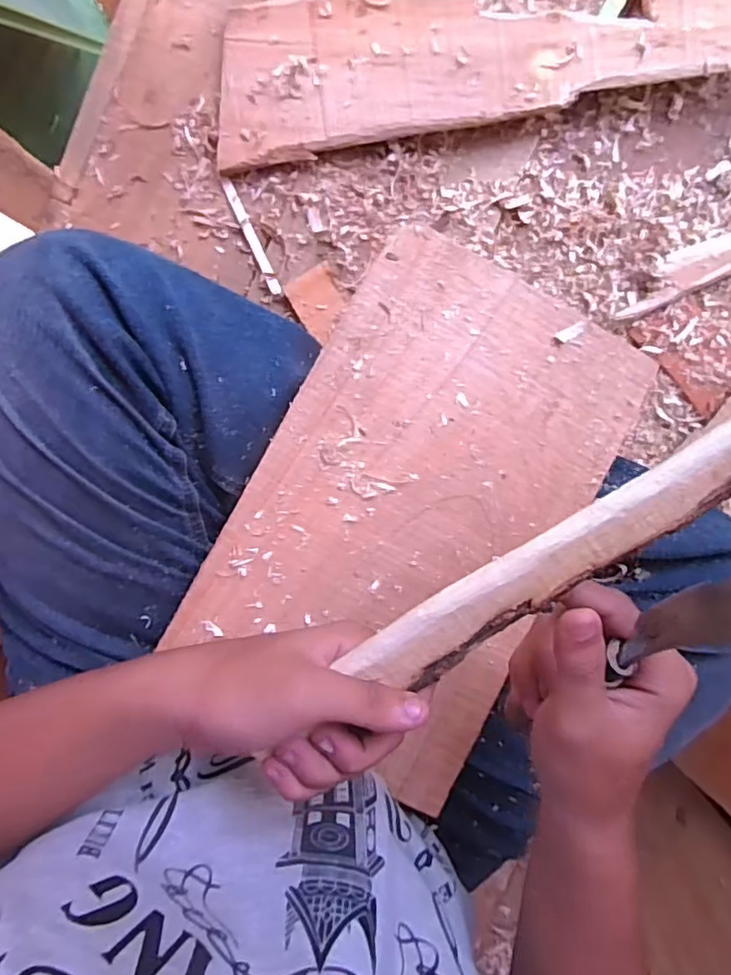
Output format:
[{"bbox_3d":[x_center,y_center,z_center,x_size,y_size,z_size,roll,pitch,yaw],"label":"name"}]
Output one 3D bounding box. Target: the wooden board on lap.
[{"bbox_3d":[0.036,0.012,0.383,0.198,0.007,0.309,29,86,-6],"label":"wooden board on lap"}]

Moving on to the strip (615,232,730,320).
[{"bbox_3d":[0.300,-0.196,0.520,0.175,0.016,0.036,-24,95,3],"label":"strip"}]

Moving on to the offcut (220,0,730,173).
[{"bbox_3d":[0.095,-0.361,0.494,0.441,0.028,0.116,-9,96,2],"label":"offcut"}]

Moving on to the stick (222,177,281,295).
[{"bbox_3d":[-0.101,-0.221,0.537,0.010,0.006,0.107,-25,95,3],"label":"stick"}]

